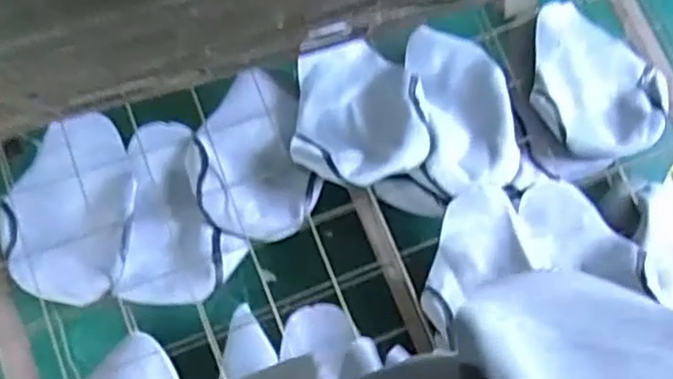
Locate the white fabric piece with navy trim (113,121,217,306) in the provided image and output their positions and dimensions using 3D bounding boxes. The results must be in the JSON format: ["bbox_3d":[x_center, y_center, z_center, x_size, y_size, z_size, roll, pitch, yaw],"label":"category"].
[{"bbox_3d":[-0.246,0.036,1.031,0.147,0.038,0.275,2,77,-5],"label":"white fabric piece with navy trim"}]

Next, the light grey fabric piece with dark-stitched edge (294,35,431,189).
[{"bbox_3d":[0.039,-0.135,1.077,0.206,0.058,0.269,6,77,-4],"label":"light grey fabric piece with dark-stitched edge"}]

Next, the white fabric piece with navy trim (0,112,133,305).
[{"bbox_3d":[-0.406,0.030,1.011,0.185,0.038,0.271,2,73,2],"label":"white fabric piece with navy trim"}]

